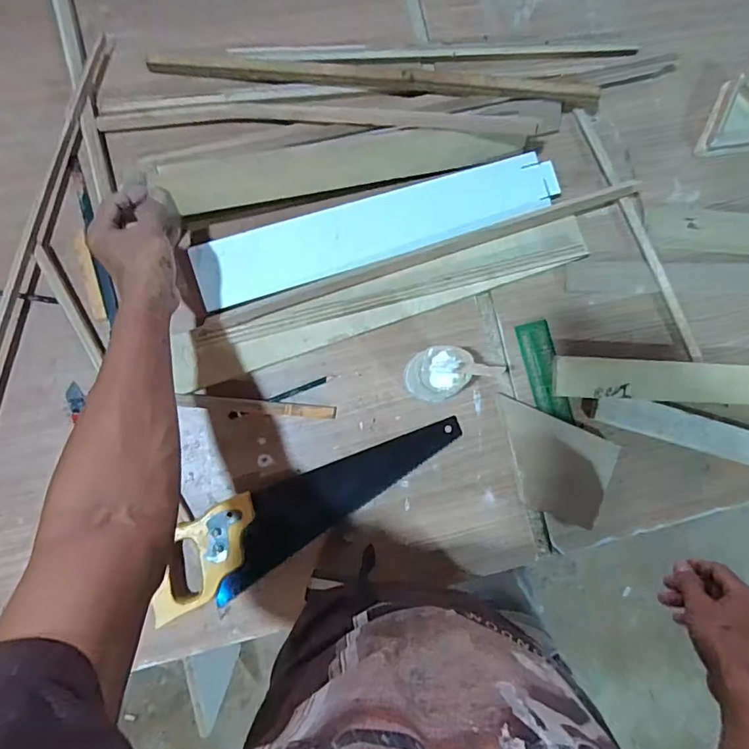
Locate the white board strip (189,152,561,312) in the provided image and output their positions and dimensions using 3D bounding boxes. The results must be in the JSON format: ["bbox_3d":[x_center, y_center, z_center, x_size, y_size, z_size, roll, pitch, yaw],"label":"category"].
[{"bbox_3d":[0.008,-0.189,0.623,0.462,0.012,0.079,-19,89,-6],"label":"white board strip"}]

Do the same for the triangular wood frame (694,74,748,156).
[{"bbox_3d":[0.512,-0.362,0.686,0.132,0.021,0.097,-8,88,-5],"label":"triangular wood frame"}]

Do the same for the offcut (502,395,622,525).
[{"bbox_3d":[0.221,0.114,0.631,0.161,0.014,0.114,24,89,-2],"label":"offcut"}]

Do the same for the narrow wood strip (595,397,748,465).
[{"bbox_3d":[0.444,0.080,0.658,0.309,0.012,0.043,17,86,-4],"label":"narrow wood strip"}]

